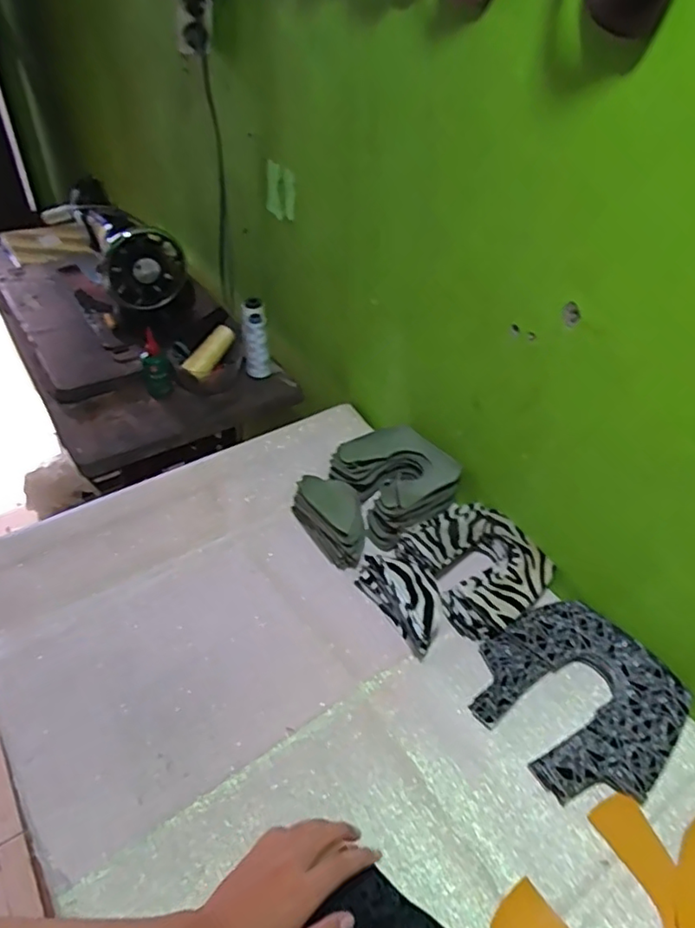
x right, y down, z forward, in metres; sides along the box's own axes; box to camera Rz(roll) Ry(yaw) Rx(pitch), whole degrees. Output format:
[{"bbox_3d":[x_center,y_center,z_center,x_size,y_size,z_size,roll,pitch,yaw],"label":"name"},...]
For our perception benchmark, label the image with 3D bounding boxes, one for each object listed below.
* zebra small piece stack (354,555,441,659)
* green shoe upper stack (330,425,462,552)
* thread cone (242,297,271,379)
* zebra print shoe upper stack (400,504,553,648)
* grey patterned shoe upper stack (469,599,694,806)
[{"bbox_3d":[0.069,0.152,0.702,0.065,0.057,0.133,-23,47,-24],"label":"zebra small piece stack"},{"bbox_3d":[0.066,0.022,0.843,0.146,0.053,0.160,-26,49,-24],"label":"green shoe upper stack"},{"bbox_3d":[-0.159,-0.211,1.047,0.043,0.122,0.048,-6,42,-7],"label":"thread cone"},{"bbox_3d":[0.160,0.122,0.740,0.138,0.041,0.170,-21,48,-24],"label":"zebra print shoe upper stack"},{"bbox_3d":[0.239,0.239,0.626,0.182,0.030,0.187,-27,50,-28],"label":"grey patterned shoe upper stack"}]

